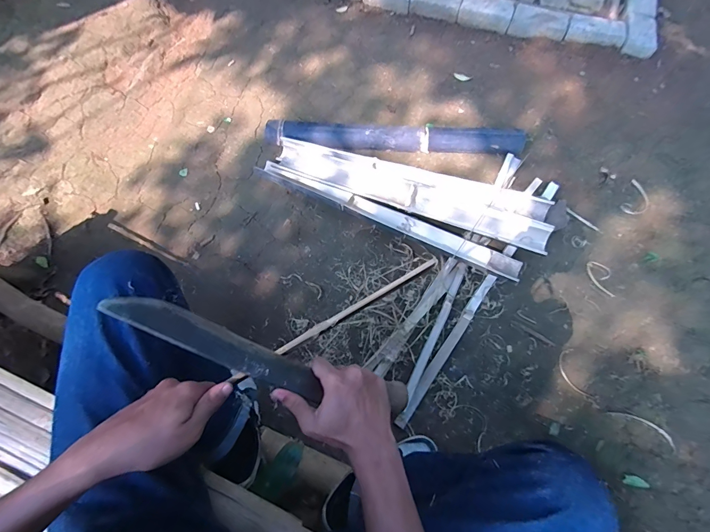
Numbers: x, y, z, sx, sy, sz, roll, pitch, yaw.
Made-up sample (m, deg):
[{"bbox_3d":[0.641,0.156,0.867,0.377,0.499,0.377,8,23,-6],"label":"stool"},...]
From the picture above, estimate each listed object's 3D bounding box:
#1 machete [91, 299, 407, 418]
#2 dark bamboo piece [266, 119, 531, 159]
[{"bbox_3d":[-0.080,0.107,0.386,0.342,0.027,0.046,28,66,-25],"label":"machete"},{"bbox_3d":[0.129,-0.463,1.283,0.920,0.065,0.100,4,67,3],"label":"dark bamboo piece"}]

